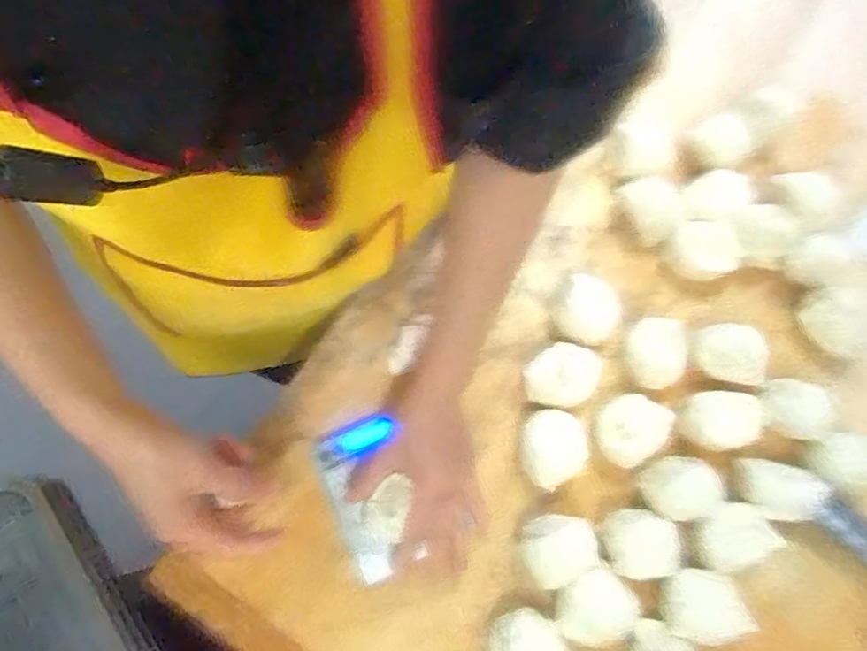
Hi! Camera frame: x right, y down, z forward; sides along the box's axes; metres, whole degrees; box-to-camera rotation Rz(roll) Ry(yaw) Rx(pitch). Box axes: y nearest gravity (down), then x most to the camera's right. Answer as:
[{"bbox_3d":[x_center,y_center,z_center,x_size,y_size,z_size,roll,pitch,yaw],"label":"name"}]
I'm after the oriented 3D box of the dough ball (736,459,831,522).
[{"bbox_3d":[0.293,0.139,0.450,0.063,0.030,0.046,9,74,2],"label":"dough ball"}]

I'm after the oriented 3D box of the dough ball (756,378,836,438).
[{"bbox_3d":[0.313,0.071,0.463,0.042,0.024,0.053,-42,78,-11],"label":"dough ball"}]

